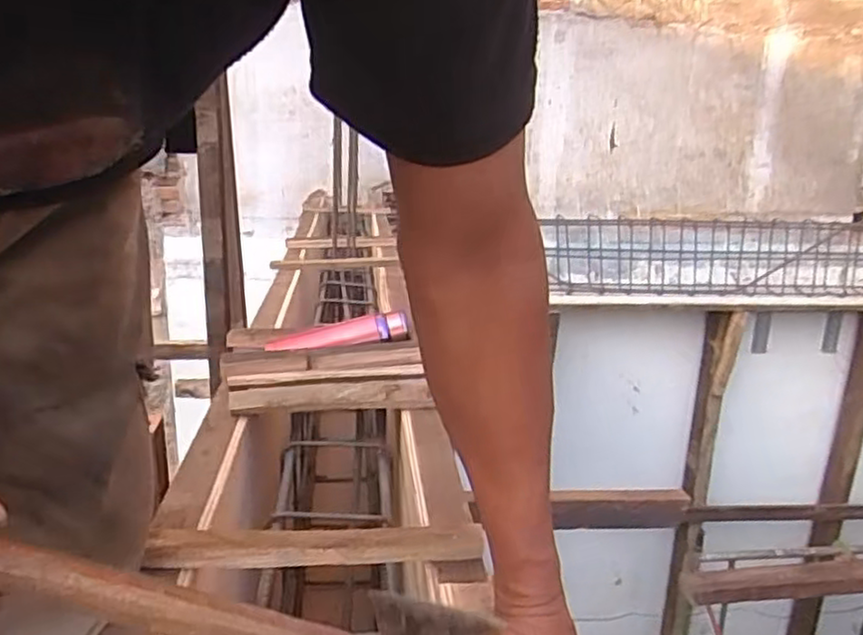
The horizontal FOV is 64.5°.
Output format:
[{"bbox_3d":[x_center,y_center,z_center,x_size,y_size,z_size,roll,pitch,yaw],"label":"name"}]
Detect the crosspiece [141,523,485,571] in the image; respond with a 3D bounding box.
[{"bbox_3d":[-0.104,0.207,0.625,0.299,0.020,0.041,0,16,-7],"label":"crosspiece"}]

